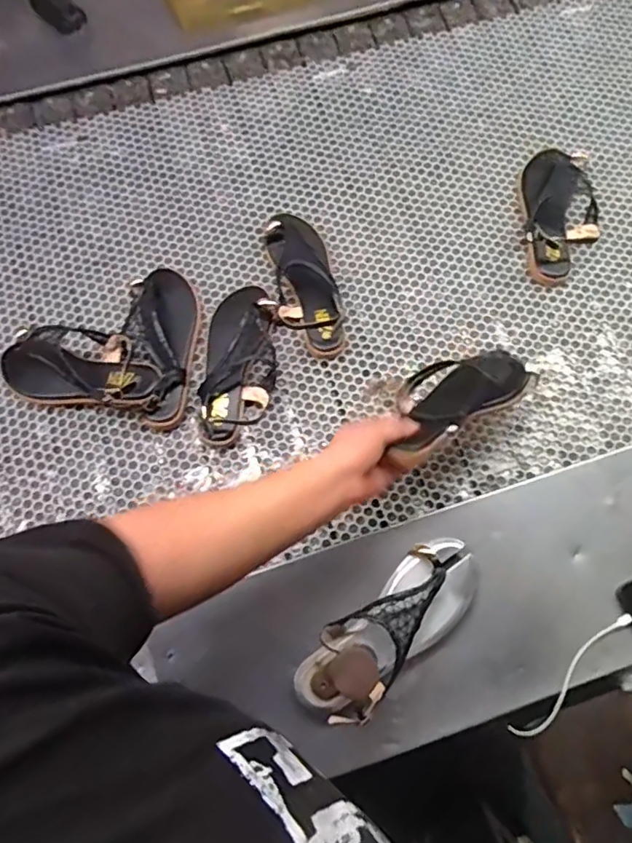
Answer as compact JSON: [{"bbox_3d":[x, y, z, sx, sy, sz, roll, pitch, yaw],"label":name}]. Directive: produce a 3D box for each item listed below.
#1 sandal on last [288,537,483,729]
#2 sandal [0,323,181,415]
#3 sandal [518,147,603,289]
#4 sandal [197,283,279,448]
[{"bbox_3d":[0.091,0.226,0.633,0.245,0.132,0.095,-40,76,-11],"label":"sandal on last"},{"bbox_3d":[-0.320,-0.080,0.783,0.246,0.089,0.103,7,72,3],"label":"sandal"},{"bbox_3d":[0.374,-0.332,0.876,0.101,0.058,0.253,3,72,2],"label":"sandal"},{"bbox_3d":[-0.106,-0.094,0.792,0.099,0.076,0.239,0,72,1],"label":"sandal"}]

